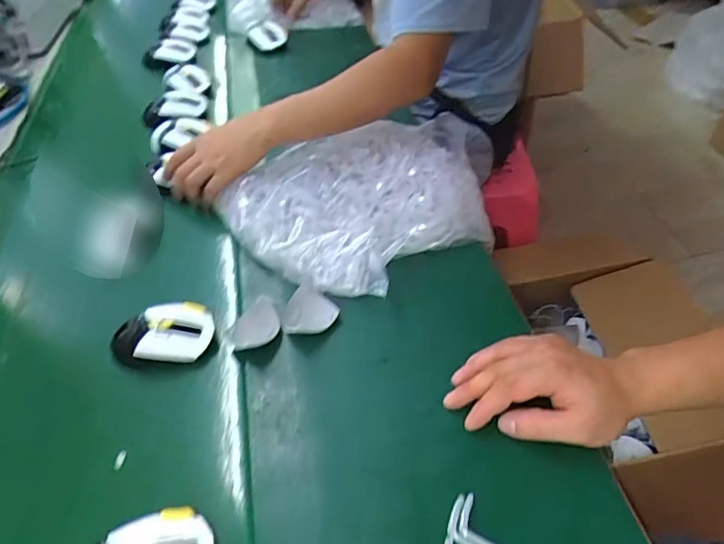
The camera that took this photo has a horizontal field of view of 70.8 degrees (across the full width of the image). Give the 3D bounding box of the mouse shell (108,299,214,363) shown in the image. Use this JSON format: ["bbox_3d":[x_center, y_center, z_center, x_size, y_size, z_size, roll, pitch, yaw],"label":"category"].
[{"bbox_3d":[-0.223,0.073,0.566,0.117,0.051,0.062,-7,47,1],"label":"mouse shell"}]

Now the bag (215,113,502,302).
[{"bbox_3d":[-0.014,-0.109,0.673,0.367,0.079,0.313,0,47,8],"label":"bag"}]

